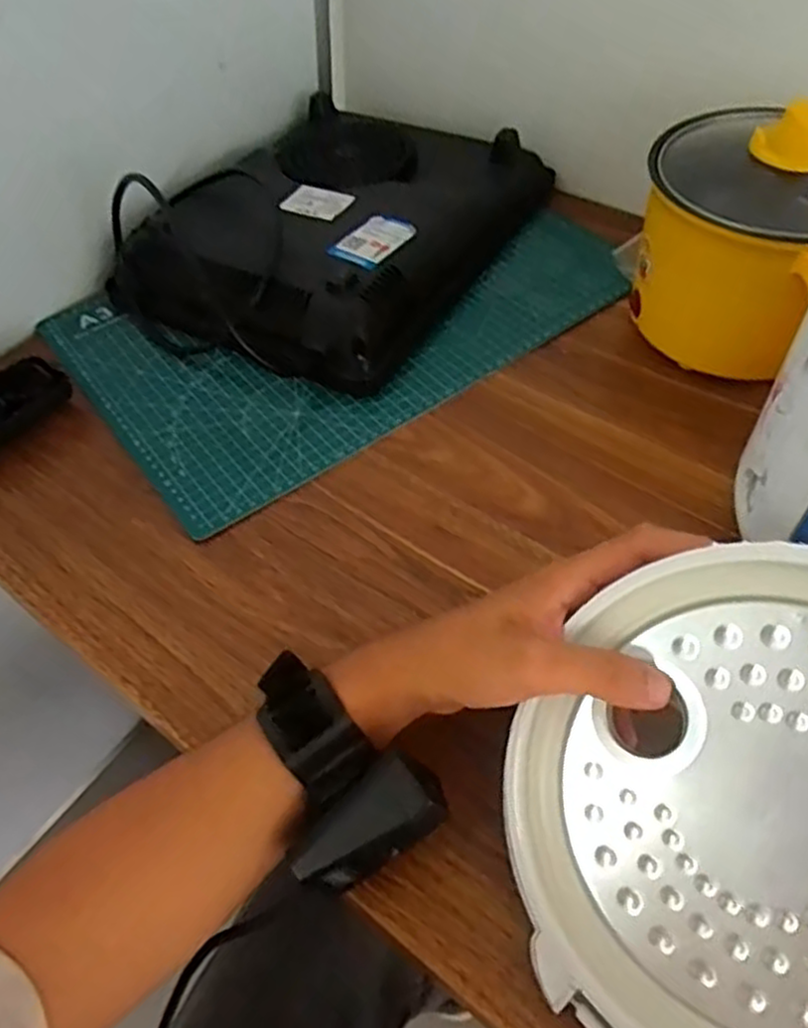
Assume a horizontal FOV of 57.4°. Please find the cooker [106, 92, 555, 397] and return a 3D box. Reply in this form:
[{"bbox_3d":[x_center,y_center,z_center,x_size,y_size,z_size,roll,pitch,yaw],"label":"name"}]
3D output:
[{"bbox_3d":[-0.062,-0.249,0.632,0.275,0.069,0.335,25,57,21],"label":"cooker"}]

